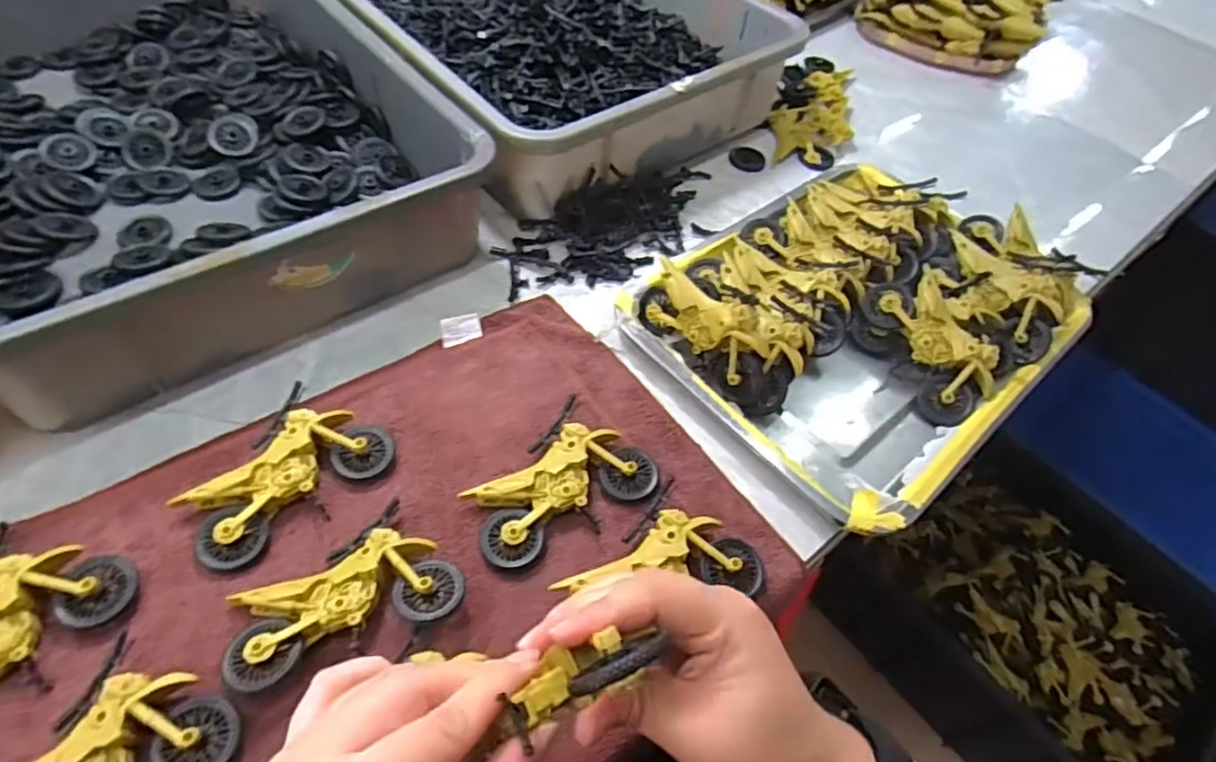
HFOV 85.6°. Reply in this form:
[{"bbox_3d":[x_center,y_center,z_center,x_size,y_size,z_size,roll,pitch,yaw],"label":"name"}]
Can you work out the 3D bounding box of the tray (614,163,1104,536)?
[{"bbox_3d":[0.211,-0.067,0.524,0.349,0.063,0.254,-35,64,-27],"label":"tray"}]

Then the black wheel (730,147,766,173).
[{"bbox_3d":[0.145,-0.230,0.681,0.037,0.011,0.037,3,53,-4],"label":"black wheel"}]

